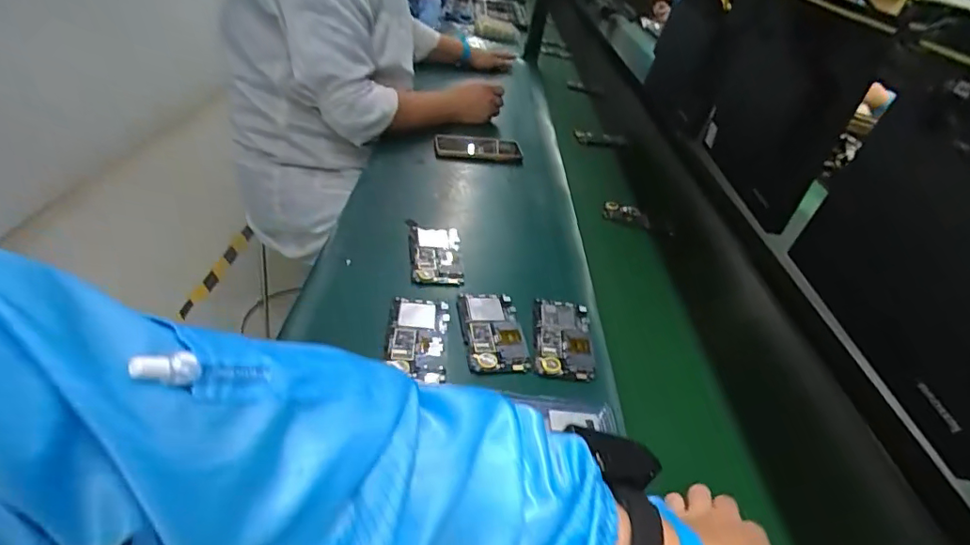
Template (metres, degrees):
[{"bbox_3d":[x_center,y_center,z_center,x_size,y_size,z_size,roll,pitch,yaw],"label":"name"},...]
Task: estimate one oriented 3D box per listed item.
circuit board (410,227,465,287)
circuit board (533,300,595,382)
[{"bbox_3d":[-0.066,-0.027,0.718,0.068,0.011,0.134,5,36,-11],"label":"circuit board"},{"bbox_3d":[0.089,0.073,0.608,0.064,0.012,0.125,11,35,-2],"label":"circuit board"}]

